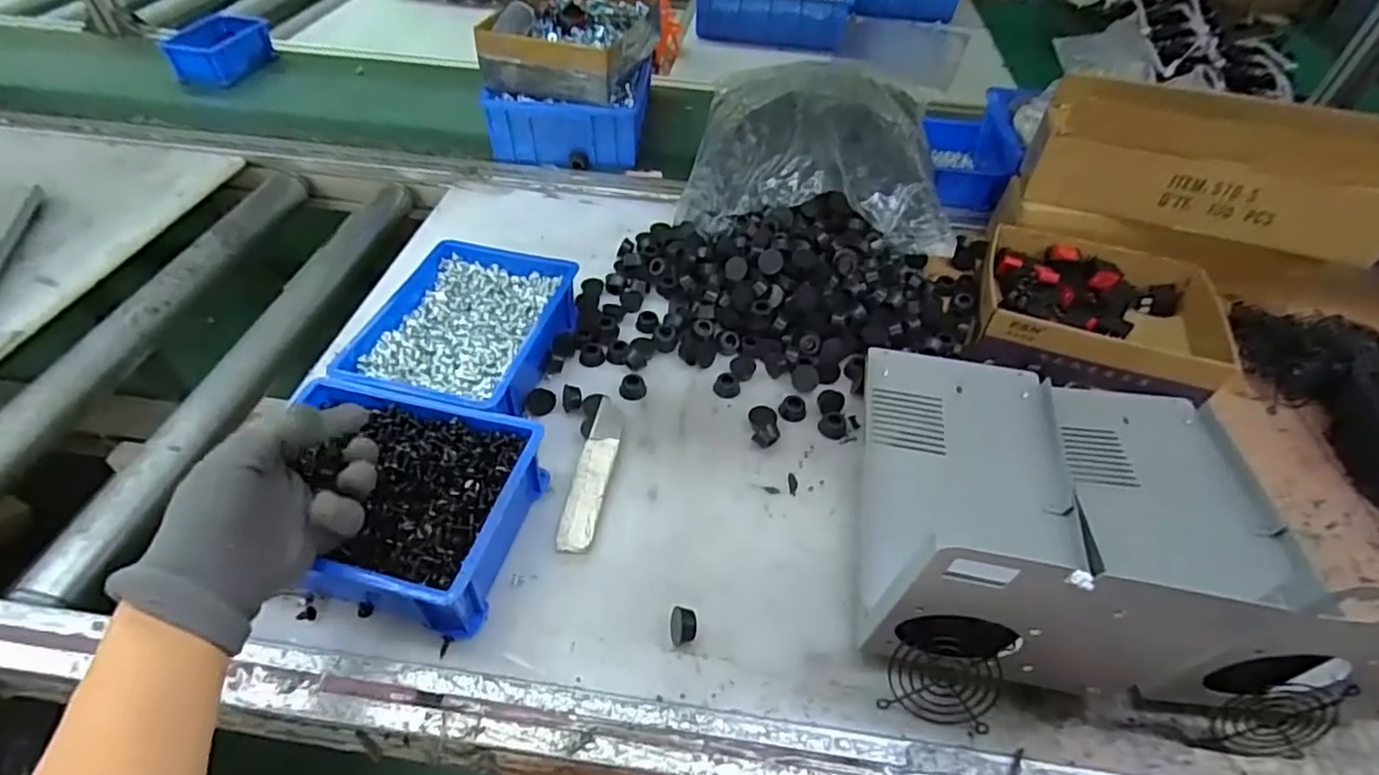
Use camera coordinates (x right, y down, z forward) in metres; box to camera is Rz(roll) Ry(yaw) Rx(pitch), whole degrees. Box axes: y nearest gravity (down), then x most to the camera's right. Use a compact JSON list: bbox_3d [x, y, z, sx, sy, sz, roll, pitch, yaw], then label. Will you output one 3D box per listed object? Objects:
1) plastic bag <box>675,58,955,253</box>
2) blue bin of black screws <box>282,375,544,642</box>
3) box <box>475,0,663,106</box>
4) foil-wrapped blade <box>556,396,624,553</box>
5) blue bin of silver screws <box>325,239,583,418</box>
[{"bbox_3d":[0.156,-0.288,0.761,0.280,0.106,0.315,10,48,6],"label":"plastic bag"},{"bbox_3d":[-0.211,0.081,0.457,0.185,0.060,0.145,12,49,8],"label":"blue bin of black screws"},{"bbox_3d":[-0.148,-0.469,0.840,0.189,0.063,0.249,10,48,6],"label":"box"},{"bbox_3d":[-0.076,0.069,0.511,0.027,0.017,0.136,9,48,5],"label":"foil-wrapped blade"},{"bbox_3d":[-0.200,-0.049,0.581,0.151,0.061,0.198,13,49,9],"label":"blue bin of silver screws"}]

